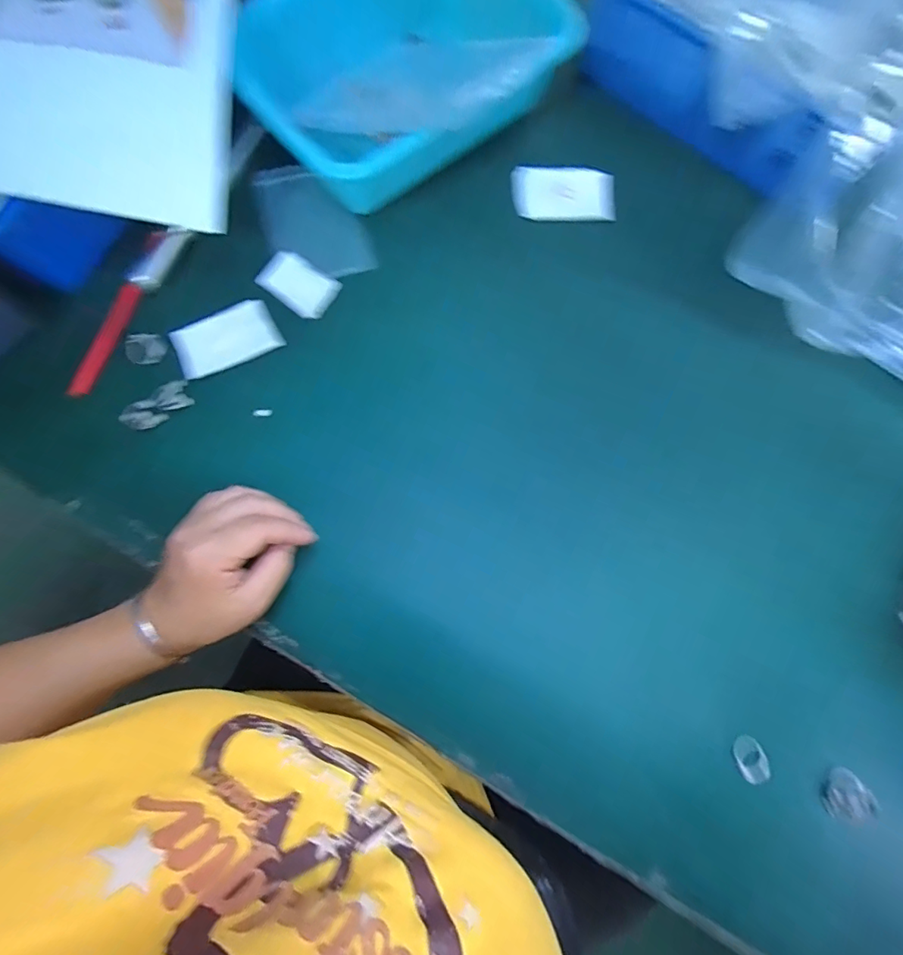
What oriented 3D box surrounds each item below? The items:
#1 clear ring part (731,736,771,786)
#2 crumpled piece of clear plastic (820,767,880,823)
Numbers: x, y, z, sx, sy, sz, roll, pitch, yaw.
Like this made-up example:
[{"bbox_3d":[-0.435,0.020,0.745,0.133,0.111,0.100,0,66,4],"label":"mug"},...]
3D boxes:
[{"bbox_3d":[0.207,0.196,0.323,0.020,0.013,0.026,-3,76,-2],"label":"clear ring part"},{"bbox_3d":[0.267,0.216,0.314,0.028,0.012,0.030,0,76,-1],"label":"crumpled piece of clear plastic"}]

